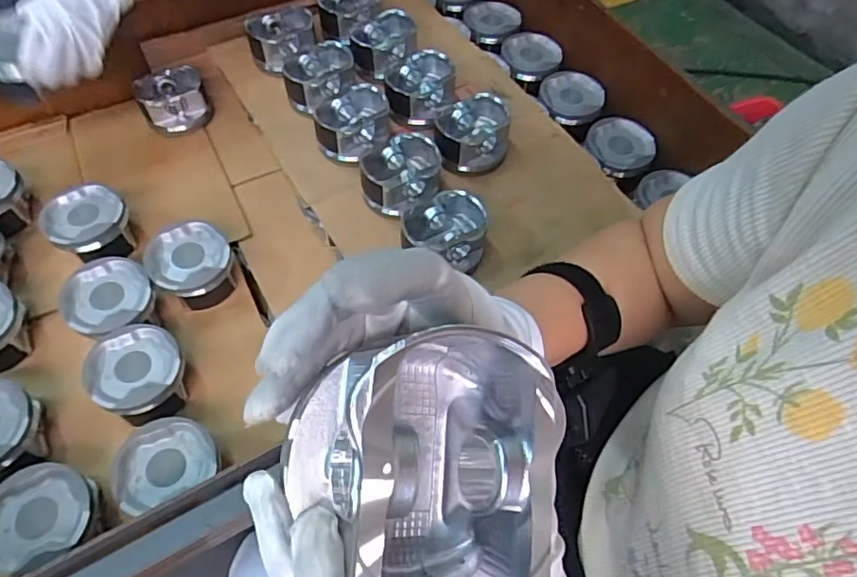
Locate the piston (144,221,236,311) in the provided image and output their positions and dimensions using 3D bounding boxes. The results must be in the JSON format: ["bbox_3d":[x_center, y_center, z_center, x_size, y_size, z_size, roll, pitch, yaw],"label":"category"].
[{"bbox_3d":[-0.274,-0.026,0.654,0.083,0.055,0.088,1,60,-2],"label":"piston"}]

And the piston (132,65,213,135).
[{"bbox_3d":[-0.370,-0.271,0.819,0.091,0.060,0.091,1,60,-2],"label":"piston"}]

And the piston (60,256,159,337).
[{"bbox_3d":[-0.351,0.020,0.624,0.090,0.059,0.094,1,60,-2],"label":"piston"}]

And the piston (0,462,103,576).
[{"bbox_3d":[-0.348,0.211,0.508,0.086,0.052,0.086,1,60,-2],"label":"piston"}]

